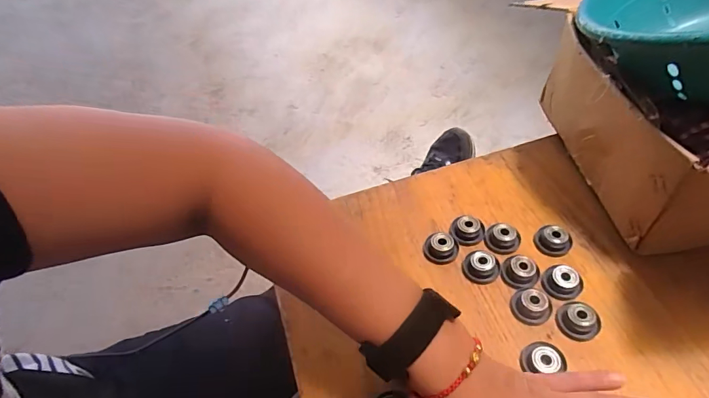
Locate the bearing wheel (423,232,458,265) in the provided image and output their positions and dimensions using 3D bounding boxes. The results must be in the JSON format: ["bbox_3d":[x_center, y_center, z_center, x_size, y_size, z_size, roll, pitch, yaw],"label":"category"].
[{"bbox_3d":[0.084,0.047,0.428,0.032,0.016,0.027,17,53,18],"label":"bearing wheel"}]

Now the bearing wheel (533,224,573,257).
[{"bbox_3d":[0.190,0.039,0.424,0.032,0.019,0.027,25,56,23],"label":"bearing wheel"}]

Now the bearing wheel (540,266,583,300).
[{"bbox_3d":[0.184,0.074,0.393,0.032,0.014,0.029,30,58,26],"label":"bearing wheel"}]

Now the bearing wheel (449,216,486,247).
[{"bbox_3d":[0.112,0.031,0.437,0.032,0.012,0.029,13,52,15],"label":"bearing wheel"}]

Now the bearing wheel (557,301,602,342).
[{"bbox_3d":[0.188,0.100,0.372,0.033,0.013,0.035,-2,50,3],"label":"bearing wheel"}]

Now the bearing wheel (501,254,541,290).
[{"bbox_3d":[0.150,0.067,0.404,0.032,0.019,0.030,-2,50,3],"label":"bearing wheel"}]

